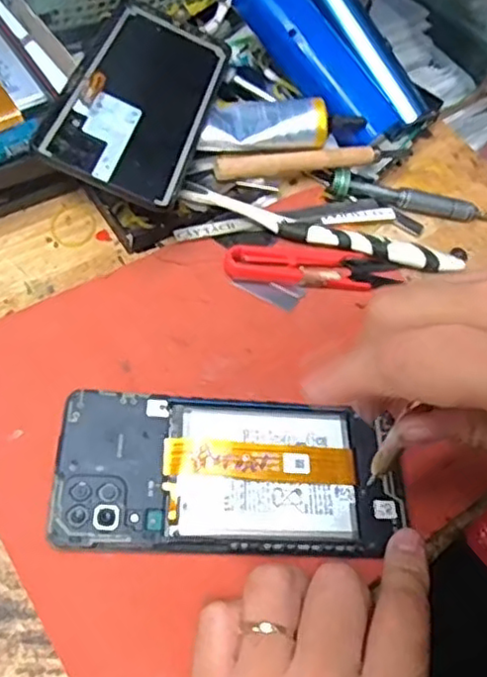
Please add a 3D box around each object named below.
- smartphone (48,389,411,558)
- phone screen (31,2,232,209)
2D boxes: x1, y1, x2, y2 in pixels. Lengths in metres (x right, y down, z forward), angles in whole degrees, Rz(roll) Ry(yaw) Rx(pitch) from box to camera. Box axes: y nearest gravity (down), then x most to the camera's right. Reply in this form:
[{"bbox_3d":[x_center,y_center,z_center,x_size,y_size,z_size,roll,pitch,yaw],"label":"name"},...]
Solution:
[{"bbox_3d":[-0.005,0.061,0.300,0.155,0.005,0.071,5,59,-7],"label":"smartphone"},{"bbox_3d":[-0.056,-0.137,0.368,0.073,0.007,0.155,24,51,-12],"label":"phone screen"}]

